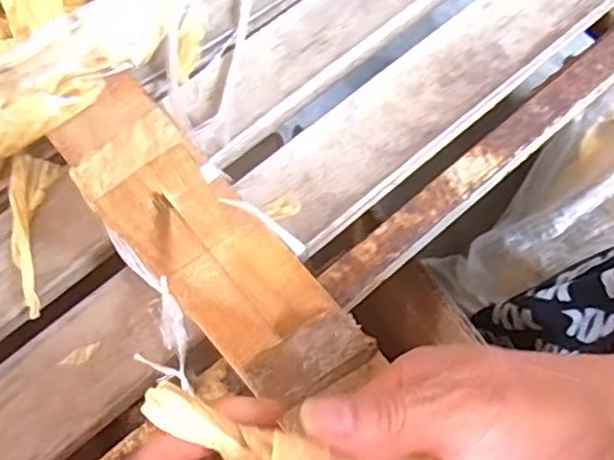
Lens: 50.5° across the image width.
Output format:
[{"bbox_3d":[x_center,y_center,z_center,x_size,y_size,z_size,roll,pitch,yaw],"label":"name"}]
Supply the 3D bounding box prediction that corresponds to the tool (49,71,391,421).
[{"bbox_3d":[-0.029,0.019,0.287,0.059,0.125,0.124,-39,72,-14],"label":"tool"}]

